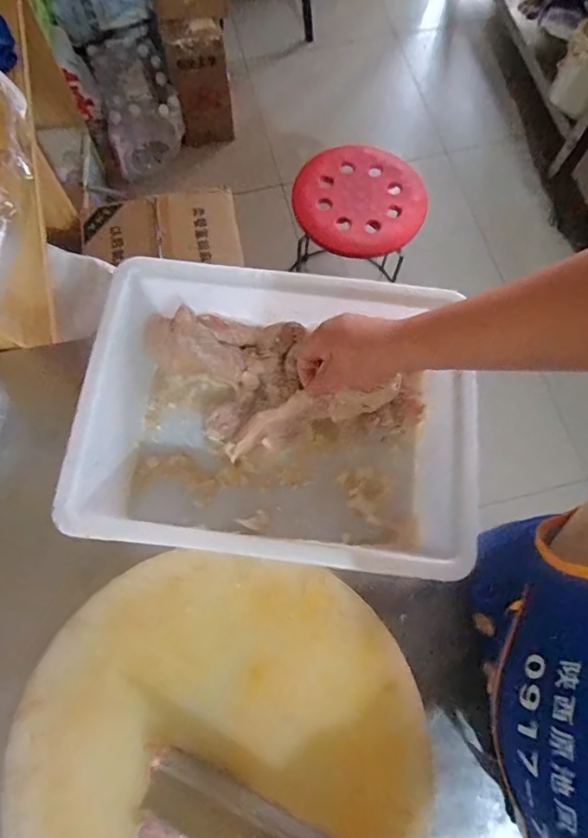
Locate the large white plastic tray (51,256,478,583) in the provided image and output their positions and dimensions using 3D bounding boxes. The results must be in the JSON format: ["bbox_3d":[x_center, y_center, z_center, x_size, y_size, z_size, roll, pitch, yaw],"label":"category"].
[{"bbox_3d":[-0.017,0.002,0.590,0.420,0.136,0.319,6,73,1],"label":"large white plastic tray"}]

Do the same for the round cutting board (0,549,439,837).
[{"bbox_3d":[-0.072,0.348,0.500,0.398,0.063,0.389,0,73,-1],"label":"round cutting board"}]

